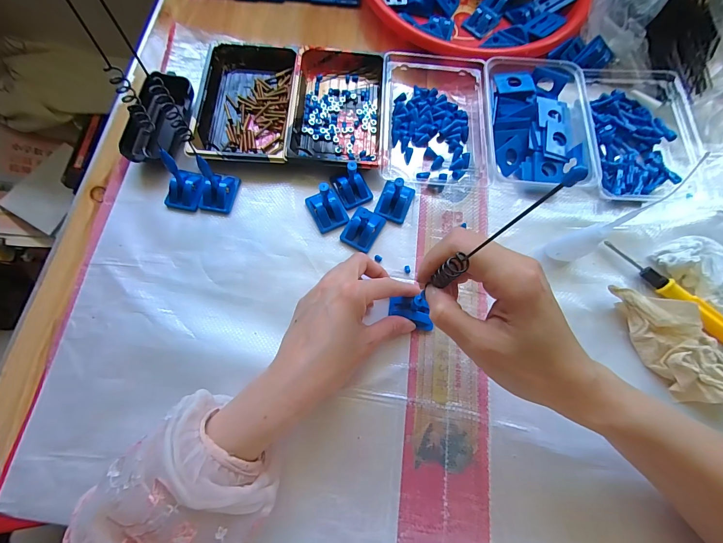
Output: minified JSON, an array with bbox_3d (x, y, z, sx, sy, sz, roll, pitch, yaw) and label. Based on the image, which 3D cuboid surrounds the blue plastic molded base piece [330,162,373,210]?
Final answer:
[{"bbox_3d":[-0.010,-0.097,0.348,0.036,0.043,0.043,-21,74,-8],"label":"blue plastic molded base piece"}]

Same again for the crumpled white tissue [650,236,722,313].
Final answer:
[{"bbox_3d":[0.345,0.002,0.330,0.052,0.025,0.087,-36,77,-12],"label":"crumpled white tissue"}]

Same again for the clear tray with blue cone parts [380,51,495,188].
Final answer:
[{"bbox_3d":[0.081,-0.177,0.380,0.121,0.033,0.165,-1,72,-2],"label":"clear tray with blue cone parts"}]

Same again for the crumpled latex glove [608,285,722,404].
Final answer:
[{"bbox_3d":[0.294,0.058,0.301,0.065,0.045,0.121,-26,75,-9],"label":"crumpled latex glove"}]

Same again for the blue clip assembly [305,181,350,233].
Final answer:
[{"bbox_3d":[-0.037,-0.070,0.340,0.033,0.044,0.043,-28,75,-10],"label":"blue clip assembly"}]

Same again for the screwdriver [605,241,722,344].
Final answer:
[{"bbox_3d":[0.308,0.018,0.330,0.019,0.014,0.141,-42,78,-13],"label":"screwdriver"}]

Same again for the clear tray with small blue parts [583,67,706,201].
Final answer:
[{"bbox_3d":[0.320,-0.162,0.382,0.102,0.033,0.188,5,72,0],"label":"clear tray with small blue parts"}]

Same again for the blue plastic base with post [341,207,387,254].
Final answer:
[{"bbox_3d":[0.002,-0.046,0.348,0.033,0.018,0.043,28,74,7],"label":"blue plastic base with post"}]

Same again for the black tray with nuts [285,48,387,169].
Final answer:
[{"bbox_3d":[-0.026,-0.194,0.388,0.100,0.023,0.149,3,72,-1],"label":"black tray with nuts"}]

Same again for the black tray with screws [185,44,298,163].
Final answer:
[{"bbox_3d":[-0.132,-0.195,0.386,0.109,0.023,0.158,3,72,0],"label":"black tray with screws"}]

